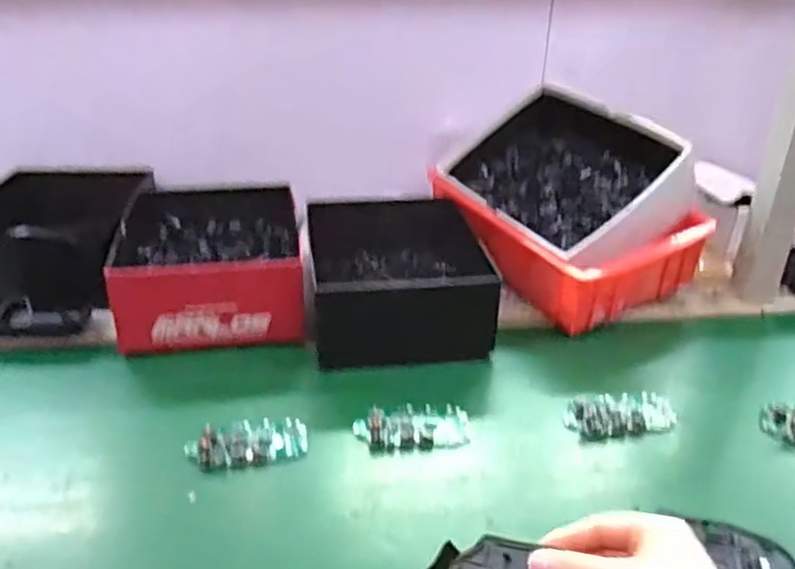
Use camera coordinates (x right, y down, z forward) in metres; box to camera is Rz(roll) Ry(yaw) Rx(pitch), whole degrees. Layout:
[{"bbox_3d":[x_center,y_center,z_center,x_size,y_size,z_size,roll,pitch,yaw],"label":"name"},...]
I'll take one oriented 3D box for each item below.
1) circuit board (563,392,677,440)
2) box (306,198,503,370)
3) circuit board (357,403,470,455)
[{"bbox_3d":[0.203,0.117,0.633,0.102,0.017,0.044,-4,31,-10],"label":"circuit board"},{"bbox_3d":[-0.001,-0.011,0.770,0.178,0.086,0.217,-3,29,-5],"label":"box"},{"bbox_3d":[0.015,0.125,0.613,0.099,0.014,0.048,-4,29,-8],"label":"circuit board"}]

